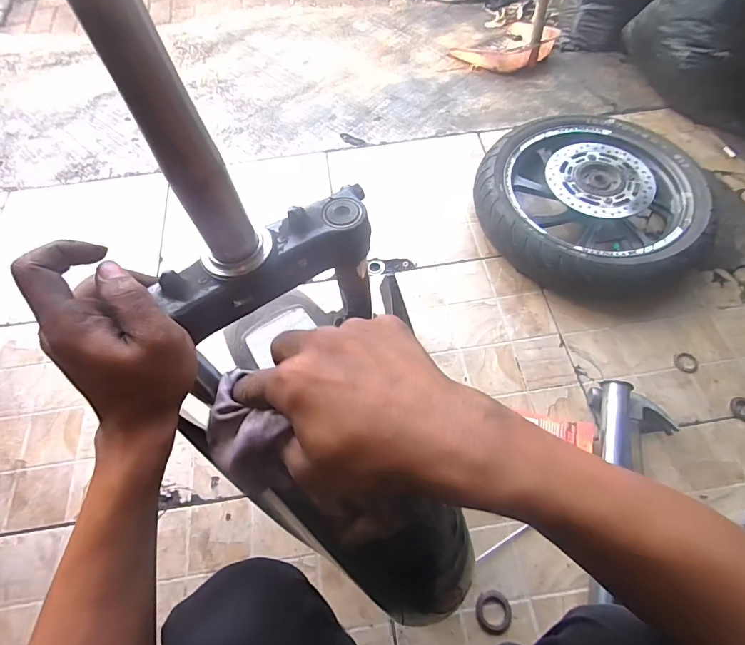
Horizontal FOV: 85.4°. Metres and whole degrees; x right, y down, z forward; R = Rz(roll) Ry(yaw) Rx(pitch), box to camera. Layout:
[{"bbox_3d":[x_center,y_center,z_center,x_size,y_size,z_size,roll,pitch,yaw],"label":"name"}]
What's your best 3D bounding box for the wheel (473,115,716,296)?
[{"bbox_3d":[0.471,-0.279,0.898,0.443,0.114,0.435,-1,63,2],"label":"wheel"}]

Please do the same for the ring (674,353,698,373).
[{"bbox_3d":[0.589,0.076,0.758,0.040,0.004,0.040,-1,63,2],"label":"ring"}]

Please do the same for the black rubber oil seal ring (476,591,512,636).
[{"bbox_3d":[0.177,0.420,0.586,0.052,0.013,0.052,-1,63,2],"label":"black rubber oil seal ring"}]

